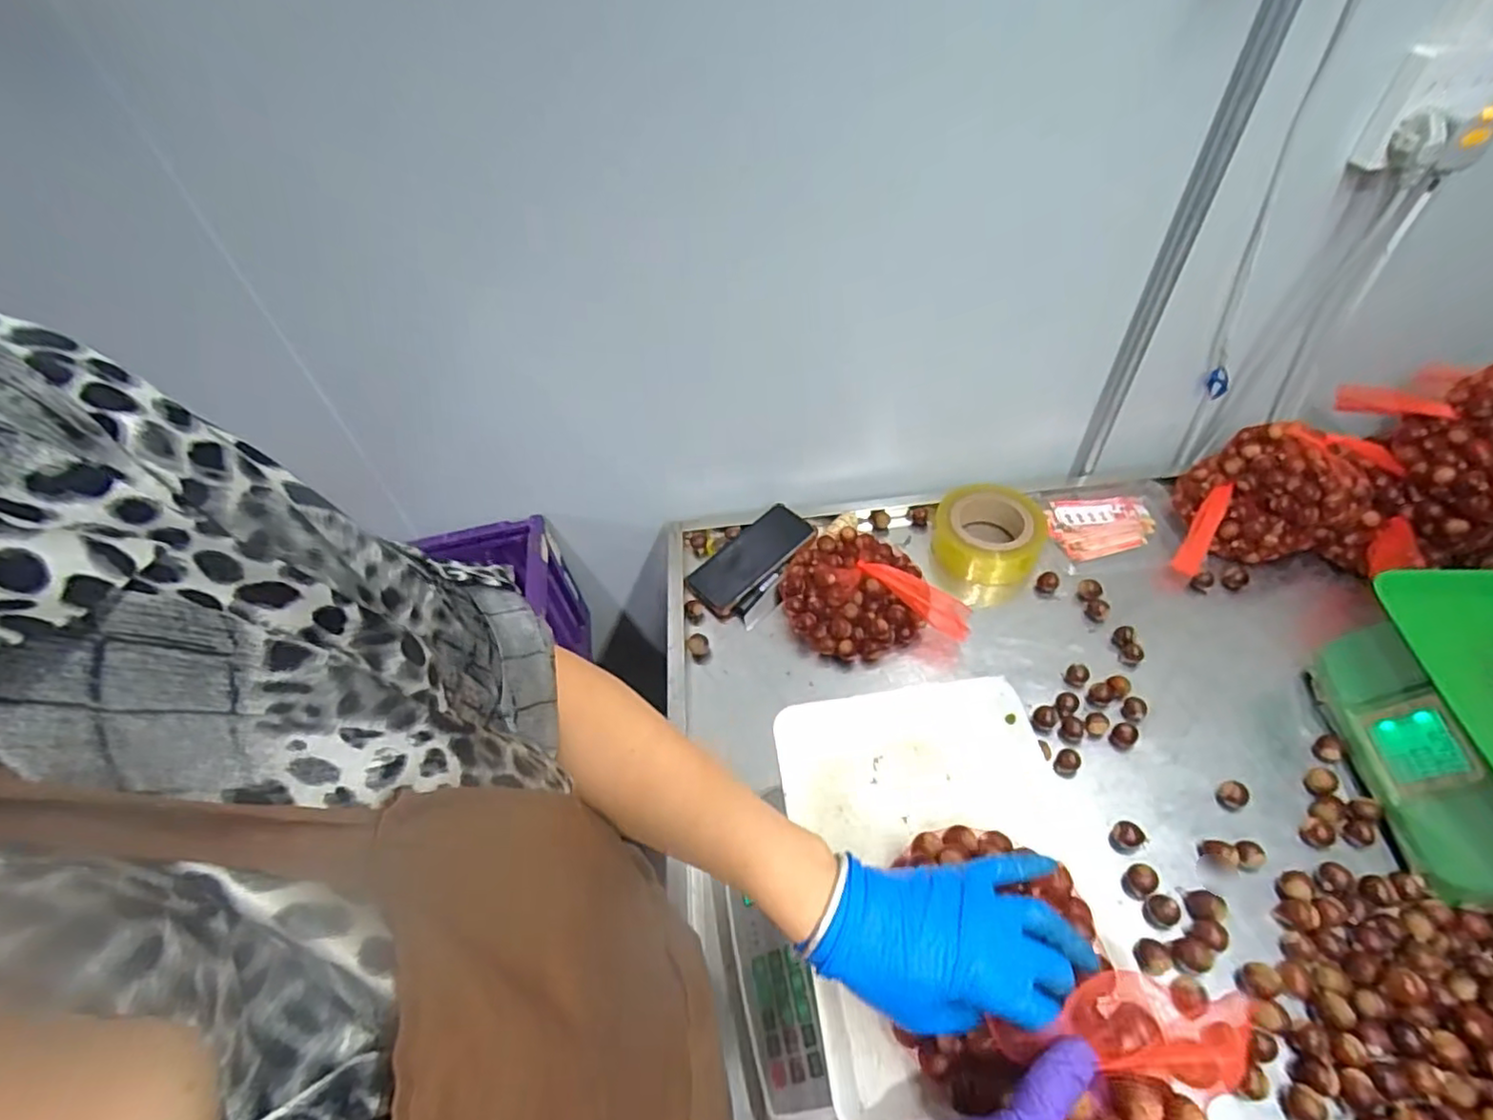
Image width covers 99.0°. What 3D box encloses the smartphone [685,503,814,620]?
[{"bbox_3d":[0.005,-0.003,0.782,0.159,0.015,0.081,-40,55,-8],"label":"smartphone"}]

